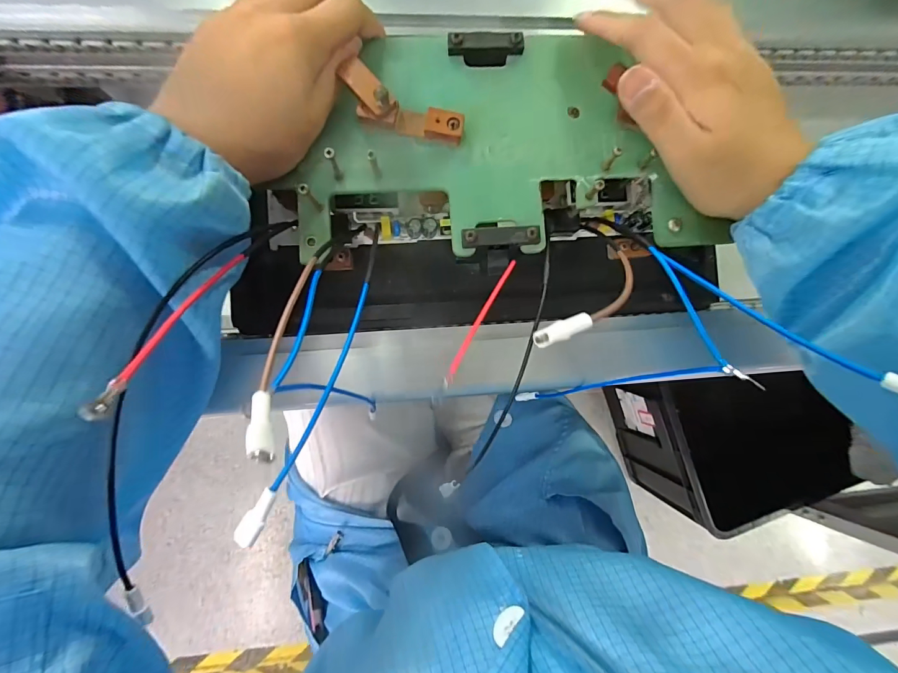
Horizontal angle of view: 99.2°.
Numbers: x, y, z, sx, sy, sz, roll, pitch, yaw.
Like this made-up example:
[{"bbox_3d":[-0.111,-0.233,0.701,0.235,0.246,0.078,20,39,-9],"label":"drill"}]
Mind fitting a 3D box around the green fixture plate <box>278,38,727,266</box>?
[{"bbox_3d":[0.030,-0.113,0.224,0.234,0.019,0.126,-3,89,-7],"label":"green fixture plate"}]

